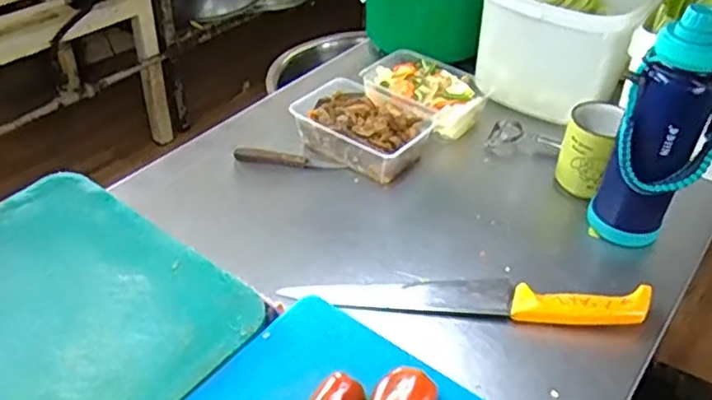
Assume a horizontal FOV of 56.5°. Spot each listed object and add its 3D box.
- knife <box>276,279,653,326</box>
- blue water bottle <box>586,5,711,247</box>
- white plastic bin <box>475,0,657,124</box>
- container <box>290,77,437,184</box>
[{"bbox_3d":[0.114,0.096,0.683,0.363,0.031,0.054,4,39,2],"label":"knife"},{"bbox_3d":[0.321,-0.054,0.693,0.099,0.271,0.071,25,44,25],"label":"blue water bottle"},{"bbox_3d":[0.293,-0.239,0.965,0.217,0.170,0.195,21,42,21],"label":"white plastic bin"},{"bbox_3d":[0.010,-0.092,0.880,0.167,0.058,0.123,27,45,27],"label":"container"}]

